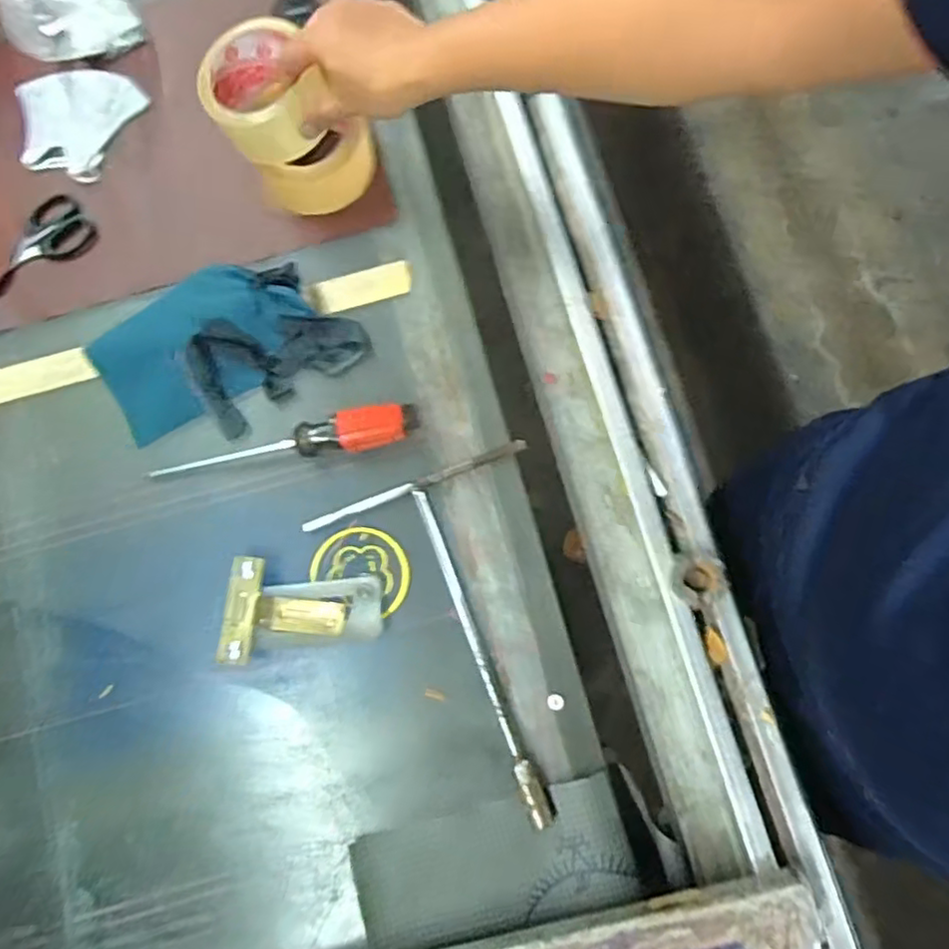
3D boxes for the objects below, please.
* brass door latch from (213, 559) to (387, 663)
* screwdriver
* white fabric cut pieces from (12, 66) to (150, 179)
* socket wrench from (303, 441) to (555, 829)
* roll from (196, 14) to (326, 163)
[{"bbox_3d":[-0.136,0.111,0.531,0.122,0.022,0.078,3,79,3],"label":"brass door latch"},{"bbox_3d":[-0.159,-0.027,0.558,0.224,0.033,0.034,-10,79,1],"label":"screwdriver"},{"bbox_3d":[-0.397,-0.345,0.648,0.128,0.009,0.116,15,80,5],"label":"white fabric cut pieces"},{"bbox_3d":[0.002,0.134,0.527,0.184,0.023,0.284,-22,79,-2],"label":"socket wrench"},{"bbox_3d":[-0.179,-0.314,0.542,0.085,0.059,0.091,-11,77,-3],"label":"roll"}]

